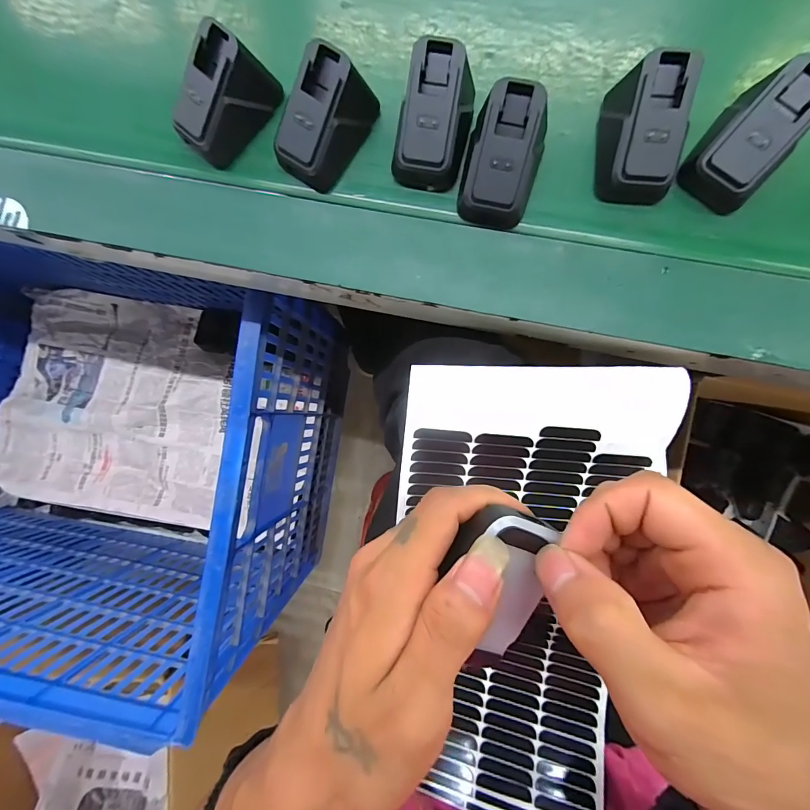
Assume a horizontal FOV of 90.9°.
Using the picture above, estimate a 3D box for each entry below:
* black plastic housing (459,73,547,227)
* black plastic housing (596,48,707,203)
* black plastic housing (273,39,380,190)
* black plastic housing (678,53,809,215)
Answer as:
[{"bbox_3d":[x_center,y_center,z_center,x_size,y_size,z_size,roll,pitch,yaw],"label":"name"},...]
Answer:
[{"bbox_3d":[0.059,-0.145,0.235,0.048,0.042,0.065,19,88,6],"label":"black plastic housing"},{"bbox_3d":[0.136,-0.157,0.228,0.041,0.042,0.067,-1,86,5],"label":"black plastic housing"},{"bbox_3d":[-0.048,-0.175,0.243,0.036,0.043,0.067,36,90,6],"label":"black plastic housing"},{"bbox_3d":[0.194,-0.149,0.221,0.041,0.039,0.062,41,90,6],"label":"black plastic housing"}]

